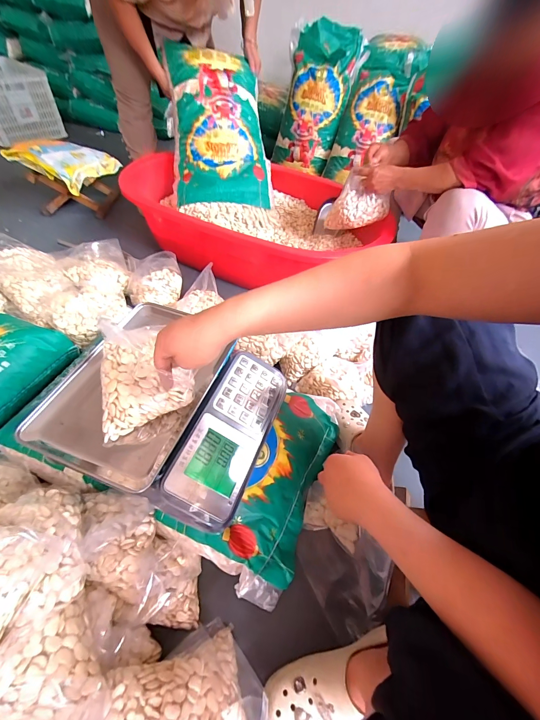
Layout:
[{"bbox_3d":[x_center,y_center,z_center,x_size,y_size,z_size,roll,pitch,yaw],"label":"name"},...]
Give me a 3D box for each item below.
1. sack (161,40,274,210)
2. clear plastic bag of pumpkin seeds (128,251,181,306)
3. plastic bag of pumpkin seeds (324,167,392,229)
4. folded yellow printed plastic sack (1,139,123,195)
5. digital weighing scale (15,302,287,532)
[{"bbox_3d":[-0.188,-0.874,1.157,0.346,0.096,0.614,-6,88,-10],"label":"sack"},{"bbox_3d":[-0.357,-0.250,0.945,0.163,0.133,0.105,-11,52,-15],"label":"clear plastic bag of pumpkin seeds"},{"bbox_3d":[0.282,-0.478,0.955,0.181,0.167,0.068,9,50,2],"label":"plastic bag of pumpkin seeds"},{"bbox_3d":[-0.874,-0.849,1.313,0.325,0.108,0.277,11,50,4],"label":"folded yellow printed plastic sack"},{"bbox_3d":[-0.178,0.072,0.561,0.359,0.095,0.339,19,51,10],"label":"digital weighing scale"}]

